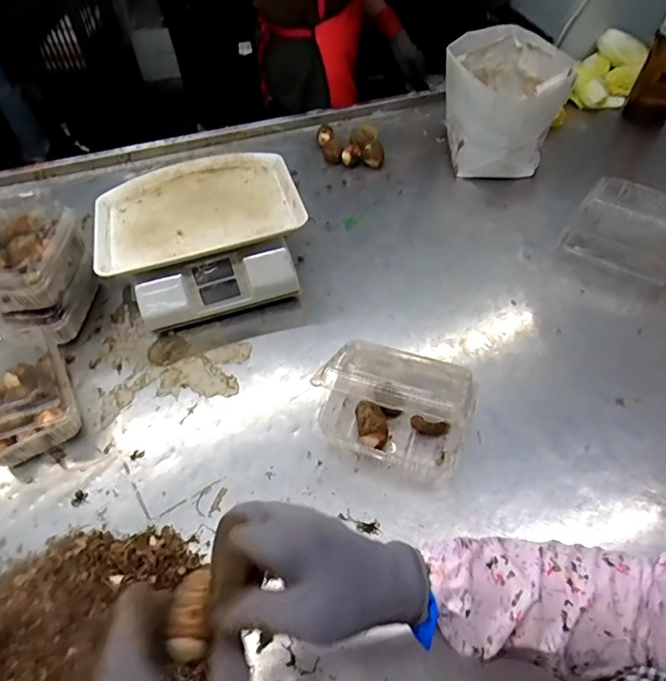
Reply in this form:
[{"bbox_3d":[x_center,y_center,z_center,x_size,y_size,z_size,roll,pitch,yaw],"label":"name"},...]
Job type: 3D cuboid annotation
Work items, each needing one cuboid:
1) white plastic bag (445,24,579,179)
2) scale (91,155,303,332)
[{"bbox_3d":[0.308,-0.432,0.887,0.200,0.173,0.227,8,53,10],"label":"white plastic bag"},{"bbox_3d":[-0.201,-0.163,0.770,0.296,0.124,0.265,-16,53,-9],"label":"scale"}]

